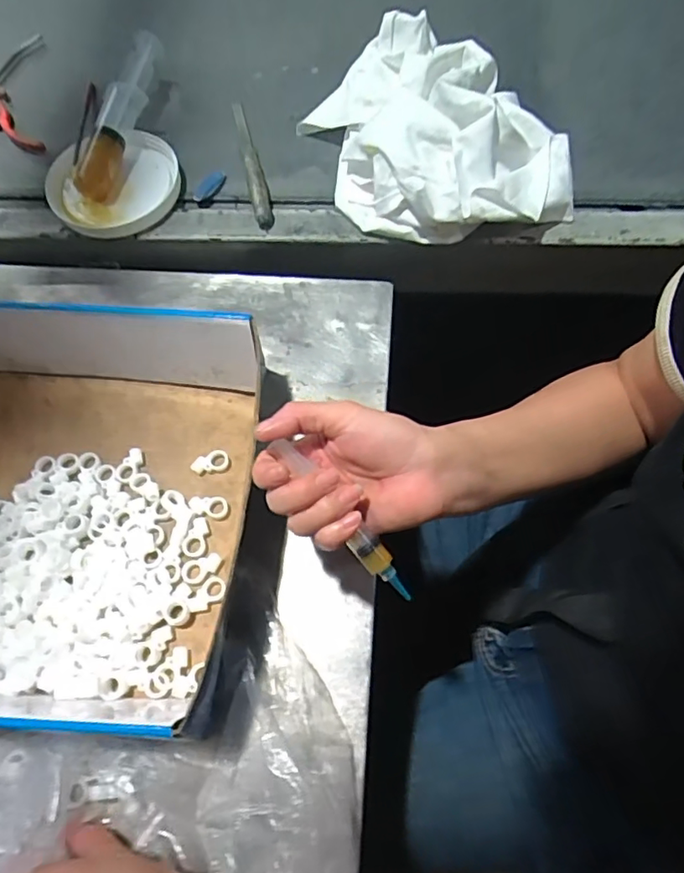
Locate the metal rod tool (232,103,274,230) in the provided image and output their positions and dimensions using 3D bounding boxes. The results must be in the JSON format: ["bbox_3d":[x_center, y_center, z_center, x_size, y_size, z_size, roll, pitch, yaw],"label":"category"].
[{"bbox_3d":[-0.090,-0.268,0.558,0.017,0.018,0.158,-15,68,-5],"label":"metal rod tool"}]

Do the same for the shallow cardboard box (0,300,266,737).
[{"bbox_3d":[-0.215,0.047,0.423,0.281,0.072,0.303,4,67,3],"label":"shallow cardboard box"}]

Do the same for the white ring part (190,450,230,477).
[{"bbox_3d":[-0.108,0.022,0.463,0.030,0.008,0.019,-15,68,-5],"label":"white ring part"}]

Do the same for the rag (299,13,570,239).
[{"bbox_3d":[0.084,-0.291,0.526,0.194,0.067,0.245,-21,68,-7],"label":"rag"}]

